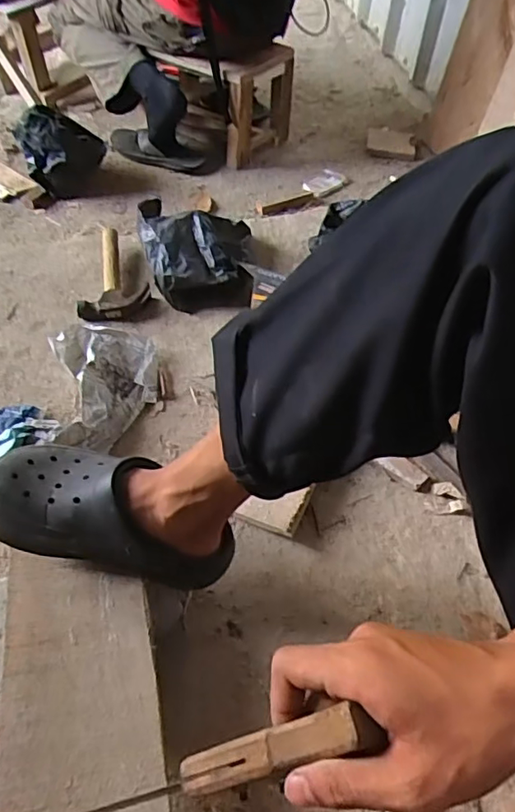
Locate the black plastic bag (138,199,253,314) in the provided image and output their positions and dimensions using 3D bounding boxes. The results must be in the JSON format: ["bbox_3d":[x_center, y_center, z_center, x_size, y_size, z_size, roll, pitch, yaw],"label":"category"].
[{"bbox_3d":[-0.112,-0.275,1.021,0.197,0.115,0.199,-3,52,-2],"label":"black plastic bag"}]

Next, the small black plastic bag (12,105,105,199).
[{"bbox_3d":[-0.426,-0.560,1.216,0.175,0.161,0.095,-13,53,-10],"label":"small black plastic bag"}]

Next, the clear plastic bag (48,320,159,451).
[{"bbox_3d":[-0.228,-0.042,0.860,0.155,0.054,0.240,-14,53,-11],"label":"clear plastic bag"}]

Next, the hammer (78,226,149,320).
[{"bbox_3d":[-0.278,-0.239,1.024,0.126,0.061,0.201,-16,53,-12],"label":"hammer"}]

